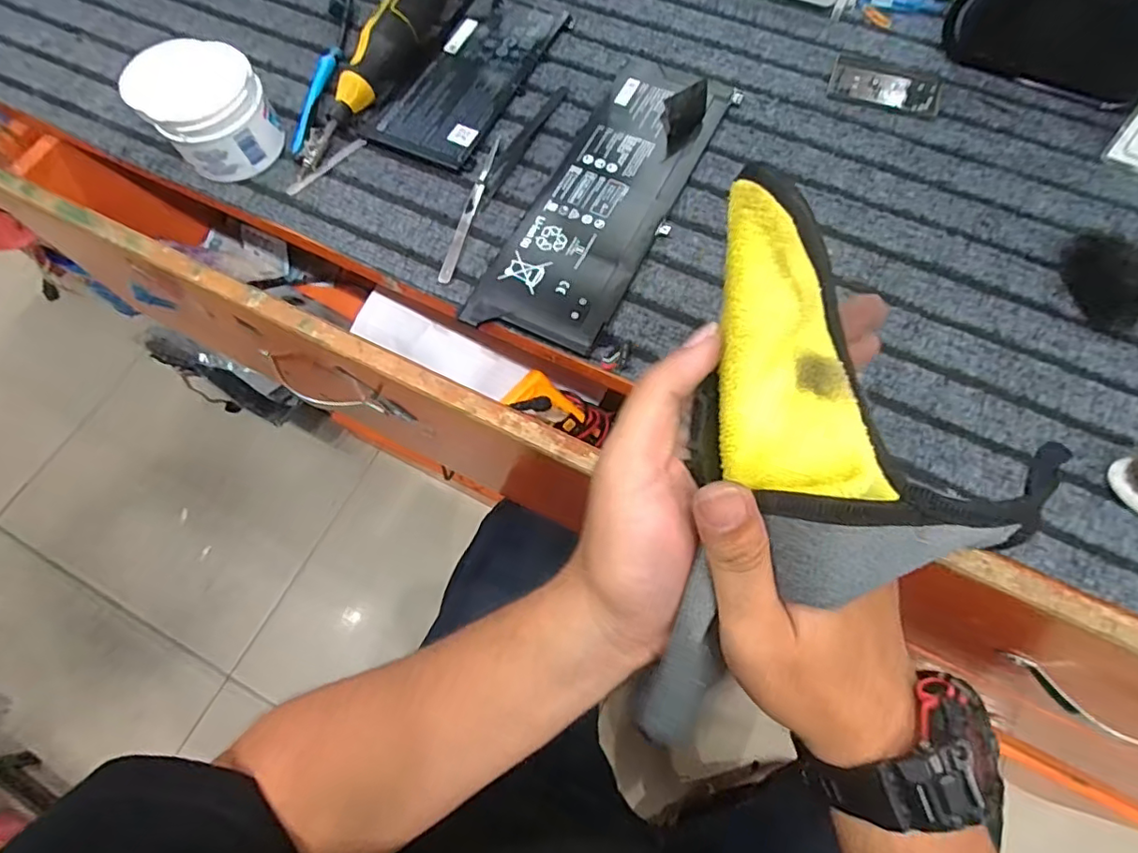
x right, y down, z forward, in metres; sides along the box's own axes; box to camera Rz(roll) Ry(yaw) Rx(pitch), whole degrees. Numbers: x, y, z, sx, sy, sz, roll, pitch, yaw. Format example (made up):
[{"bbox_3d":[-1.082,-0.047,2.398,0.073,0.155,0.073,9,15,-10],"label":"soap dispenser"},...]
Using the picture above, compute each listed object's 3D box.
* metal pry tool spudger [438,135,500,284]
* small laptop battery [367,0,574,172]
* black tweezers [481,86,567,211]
[{"bbox_3d":[-0.069,-0.155,0.404,0.010,0.004,0.127,12,70,8],"label":"metal pry tool spudger"},{"bbox_3d":[-0.076,-0.279,0.451,0.086,0.008,0.180,26,73,12],"label":"small laptop battery"},{"bbox_3d":[-0.034,-0.213,0.428,0.010,0.004,0.130,25,72,12],"label":"black tweezers"}]

